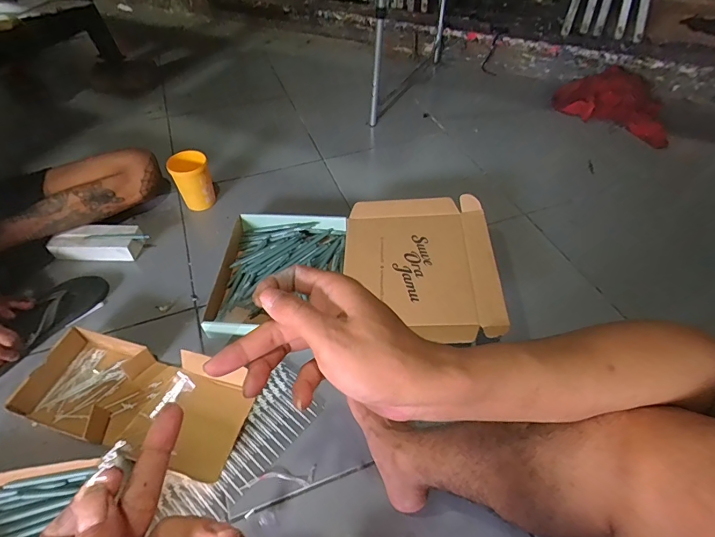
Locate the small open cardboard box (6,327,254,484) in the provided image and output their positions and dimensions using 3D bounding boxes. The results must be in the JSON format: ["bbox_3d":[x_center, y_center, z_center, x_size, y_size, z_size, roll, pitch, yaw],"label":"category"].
[{"bbox_3d":[-0.366,0.214,0.686,0.358,0.042,0.173,13,51,10],"label":"small open cardboard box"}]

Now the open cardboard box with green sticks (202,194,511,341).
[{"bbox_3d":[-0.006,-0.006,0.852,0.566,0.096,0.362,4,50,3],"label":"open cardboard box with green sticks"}]

